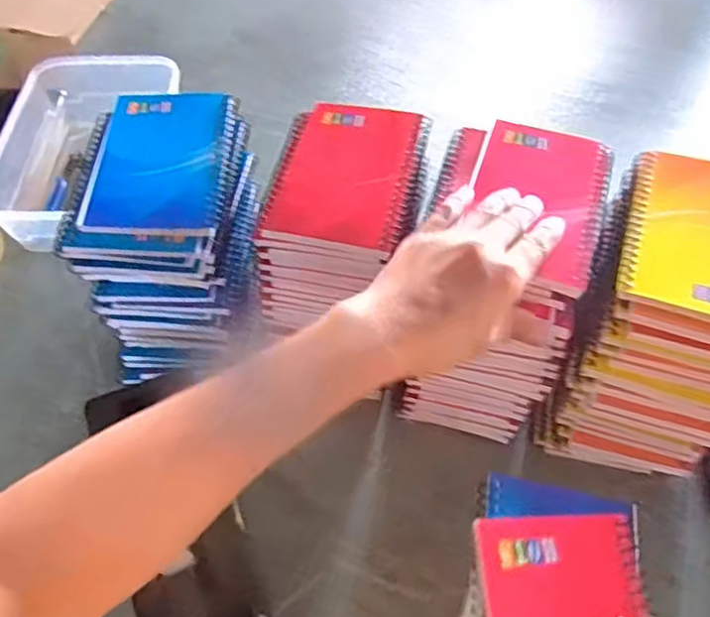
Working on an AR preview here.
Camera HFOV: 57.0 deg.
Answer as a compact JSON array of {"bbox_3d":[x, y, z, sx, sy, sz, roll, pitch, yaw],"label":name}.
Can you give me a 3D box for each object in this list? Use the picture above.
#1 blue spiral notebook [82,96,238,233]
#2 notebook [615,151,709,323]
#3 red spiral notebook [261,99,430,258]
[{"bbox_3d":[-0.128,-0.099,0.438,0.083,0.014,0.127,-1,55,0],"label":"blue spiral notebook"},{"bbox_3d":[0.206,-0.046,0.391,0.080,0.009,0.126,17,57,12],"label":"notebook"},{"bbox_3d":[-0.003,-0.090,0.441,0.085,0.012,0.129,11,56,8],"label":"red spiral notebook"}]

